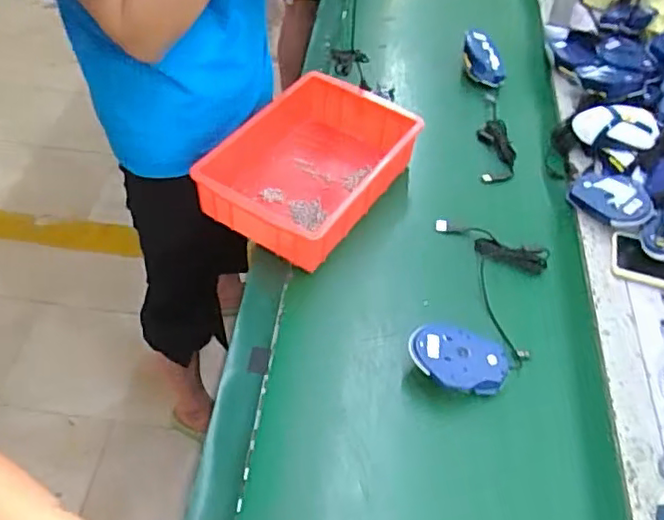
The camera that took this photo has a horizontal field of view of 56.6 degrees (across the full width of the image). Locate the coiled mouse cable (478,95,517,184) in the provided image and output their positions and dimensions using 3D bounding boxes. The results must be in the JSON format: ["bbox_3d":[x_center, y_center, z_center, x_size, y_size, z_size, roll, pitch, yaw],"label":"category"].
[{"bbox_3d":[0.267,-0.204,1.004,0.055,0.013,0.219,4,51,2],"label":"coiled mouse cable"}]

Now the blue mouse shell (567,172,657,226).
[{"bbox_3d":[0.404,-0.088,0.892,0.116,0.045,0.071,37,60,25],"label":"blue mouse shell"}]

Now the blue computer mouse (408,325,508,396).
[{"bbox_3d":[0.145,0.117,0.715,0.117,0.034,0.072,10,62,-11],"label":"blue computer mouse"}]

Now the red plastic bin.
[{"bbox_3d":[-0.032,-0.132,0.888,0.214,0.093,0.296,28,56,20],"label":"red plastic bin"}]

